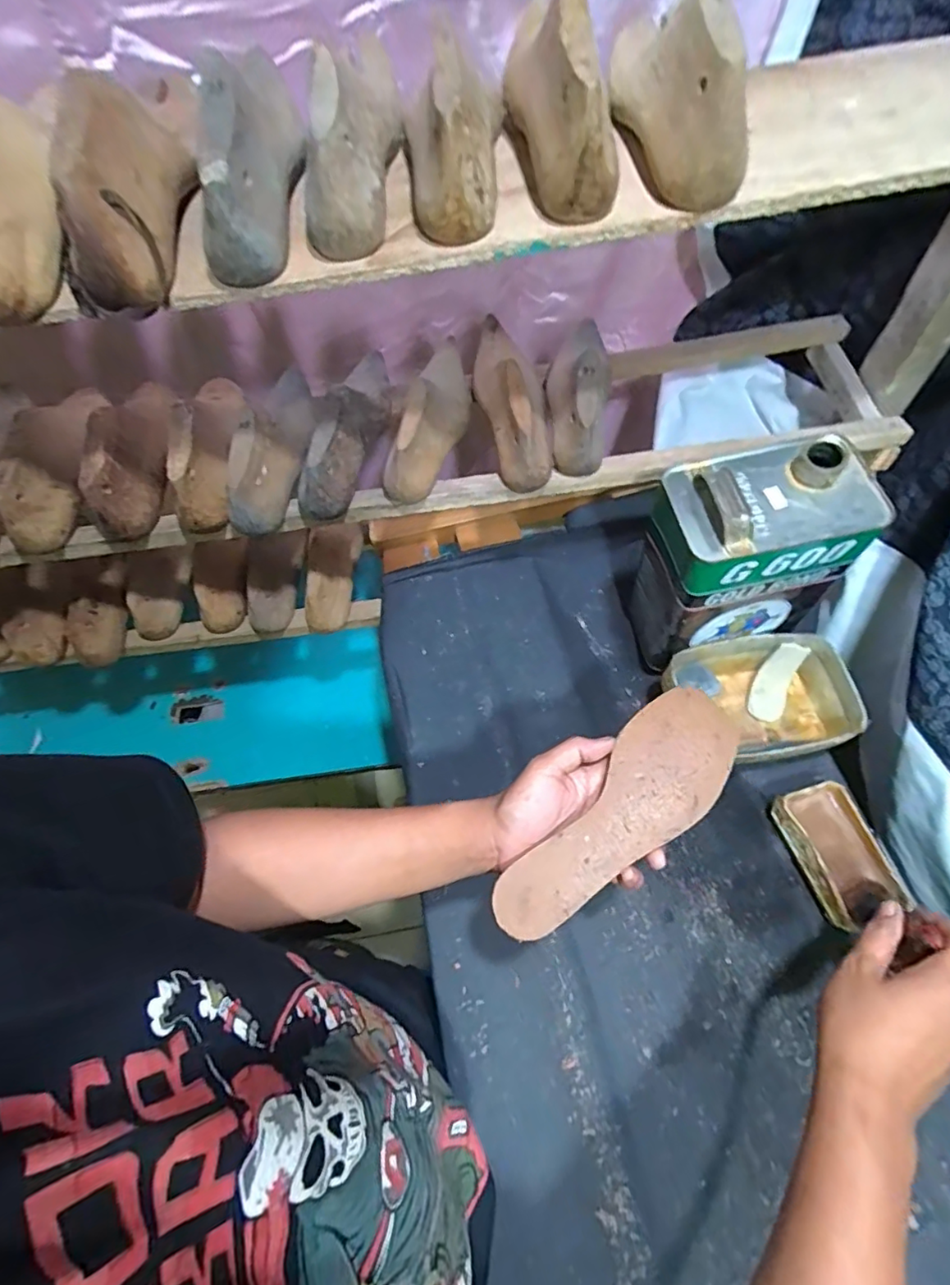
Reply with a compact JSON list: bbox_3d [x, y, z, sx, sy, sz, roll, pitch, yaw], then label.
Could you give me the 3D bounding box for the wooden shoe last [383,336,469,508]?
[{"bbox_3d":[-0.054,-0.257,0.607,0.084,0.089,0.251,4,49,5],"label":"wooden shoe last"}]

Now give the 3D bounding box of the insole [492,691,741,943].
[{"bbox_3d":[0.111,0.129,0.418,0.232,0.009,0.079,-40,67,-14],"label":"insole"}]

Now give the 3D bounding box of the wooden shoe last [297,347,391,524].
[{"bbox_3d":[-0.135,-0.241,0.597,0.060,0.080,0.244,7,63,6],"label":"wooden shoe last"}]

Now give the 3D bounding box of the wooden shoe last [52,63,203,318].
[{"bbox_3d":[-0.235,-0.325,0.372,0.057,0.084,0.234,-6,62,0],"label":"wooden shoe last"}]

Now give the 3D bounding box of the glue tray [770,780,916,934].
[{"bbox_3d":[0.346,0.201,0.532,0.076,0.035,0.118,-16,63,-6],"label":"glue tray"}]

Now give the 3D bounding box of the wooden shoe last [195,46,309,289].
[{"bbox_3d":[-0.153,-0.318,0.360,0.063,0.064,0.151,-2,76,2],"label":"wooden shoe last"}]

